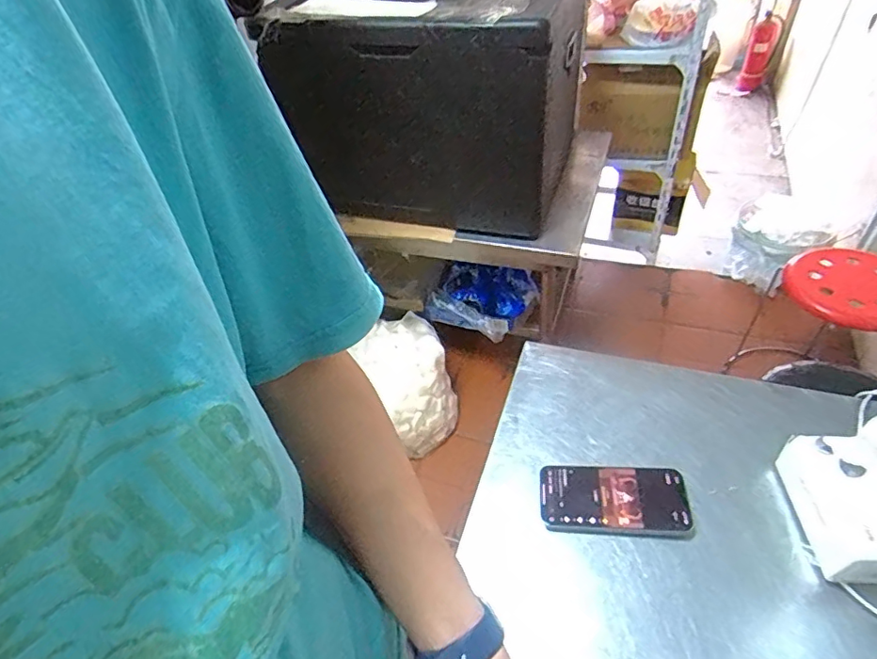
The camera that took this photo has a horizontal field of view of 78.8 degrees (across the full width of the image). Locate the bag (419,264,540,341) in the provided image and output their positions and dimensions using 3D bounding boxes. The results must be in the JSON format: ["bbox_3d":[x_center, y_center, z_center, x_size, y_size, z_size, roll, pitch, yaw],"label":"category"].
[{"bbox_3d":[0.121,-0.091,1.565,0.300,0.174,0.148,19,51,24],"label":"bag"}]

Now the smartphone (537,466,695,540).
[{"bbox_3d":[0.175,0.172,0.537,0.142,0.012,0.070,-1,45,12],"label":"smartphone"}]

